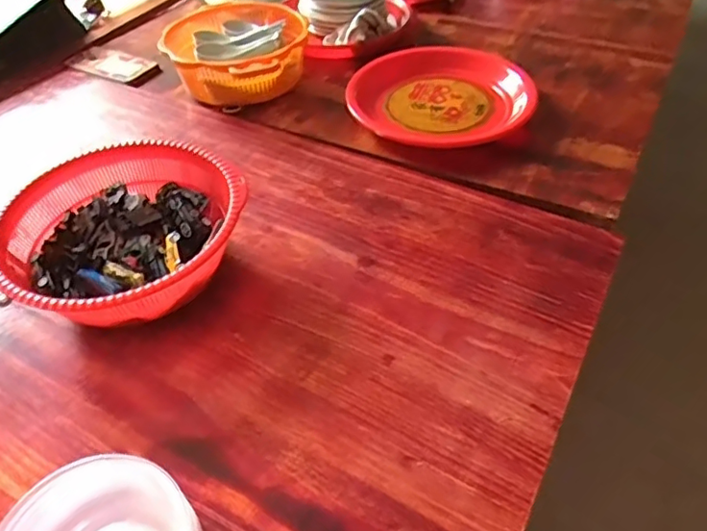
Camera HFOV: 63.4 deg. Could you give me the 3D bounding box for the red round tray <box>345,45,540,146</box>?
[{"bbox_3d":[0.123,-0.250,0.820,0.245,0.040,0.245,-2,46,2],"label":"red round tray"}]

